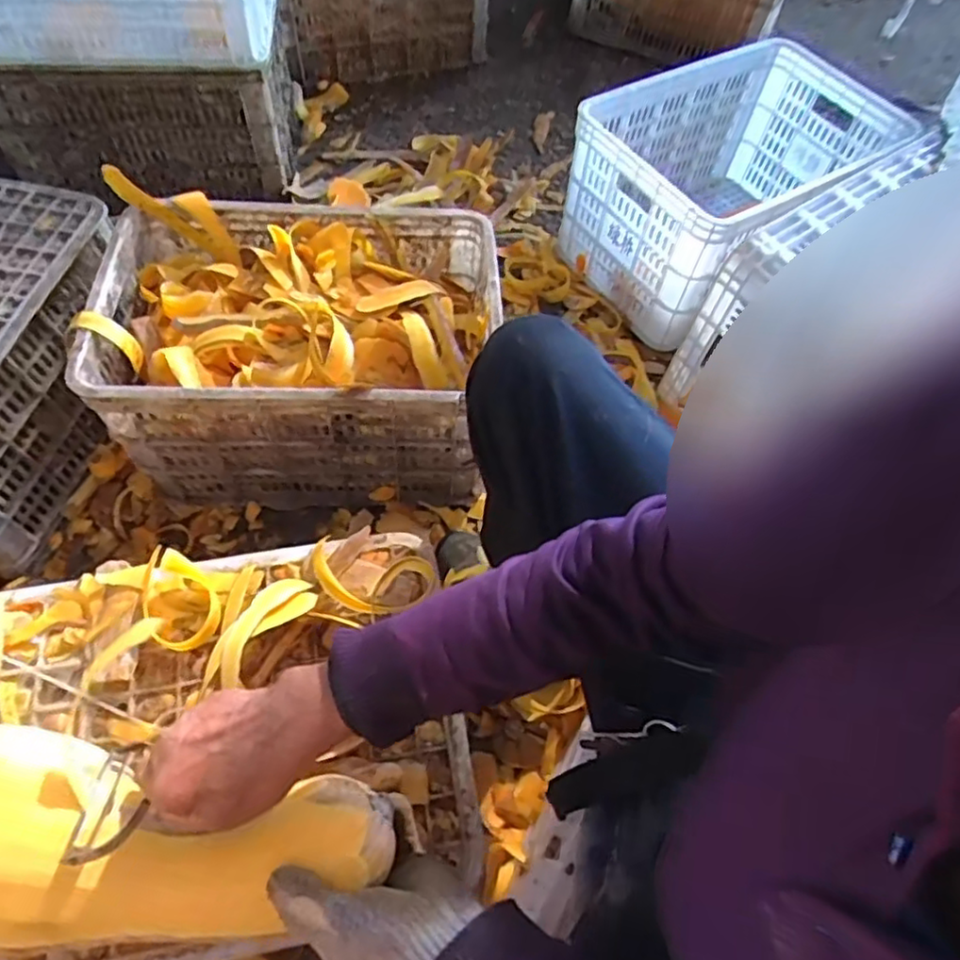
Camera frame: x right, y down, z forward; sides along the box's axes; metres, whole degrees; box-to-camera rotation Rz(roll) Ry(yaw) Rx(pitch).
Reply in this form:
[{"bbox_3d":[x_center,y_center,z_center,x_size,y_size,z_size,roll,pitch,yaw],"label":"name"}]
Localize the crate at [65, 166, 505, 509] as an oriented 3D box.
[{"bbox_3d":[-0.245,-0.178,0.990,0.510,0.294,0.349,-2,60,-5],"label":"crate"}]

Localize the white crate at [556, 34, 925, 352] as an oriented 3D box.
[{"bbox_3d":[0.475,-0.552,1.277,0.582,0.330,0.374,-30,66,-19],"label":"white crate"}]

